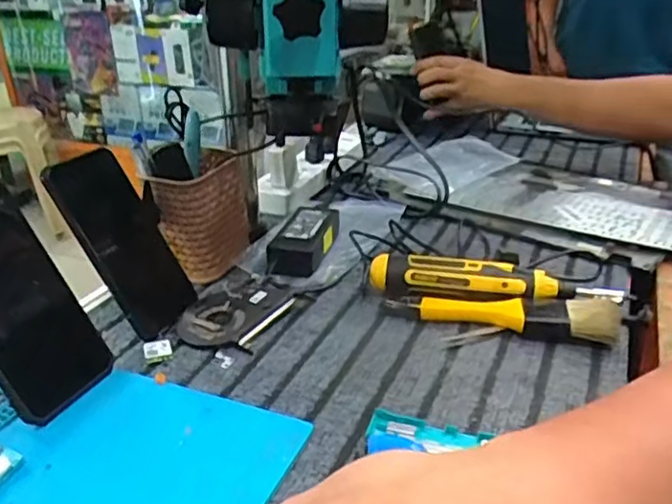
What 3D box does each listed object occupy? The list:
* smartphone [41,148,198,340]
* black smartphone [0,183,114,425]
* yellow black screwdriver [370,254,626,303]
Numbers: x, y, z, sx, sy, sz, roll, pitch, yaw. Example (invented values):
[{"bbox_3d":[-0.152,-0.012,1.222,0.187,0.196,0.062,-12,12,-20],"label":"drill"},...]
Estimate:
[{"bbox_3d":[-0.175,-0.010,0.540,0.015,0.153,0.075,-21,12,33],"label":"smartphone"},{"bbox_3d":[-0.222,0.031,0.445,0.017,0.163,0.081,-19,15,33],"label":"black smartphone"},{"bbox_3d":[0.135,0.029,0.557,0.210,0.034,0.038,5,28,13],"label":"yellow black screwdriver"}]

